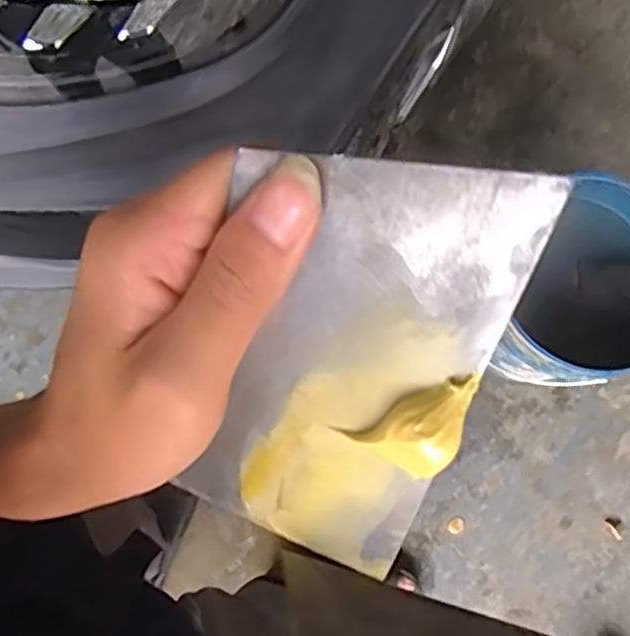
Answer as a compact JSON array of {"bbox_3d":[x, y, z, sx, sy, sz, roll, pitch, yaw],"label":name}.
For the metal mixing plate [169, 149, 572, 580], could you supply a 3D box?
[{"bbox_3d":[0.005,0.016,0.190,0.070,0.010,0.125,20,120,7],"label":"metal mixing plate"}]

